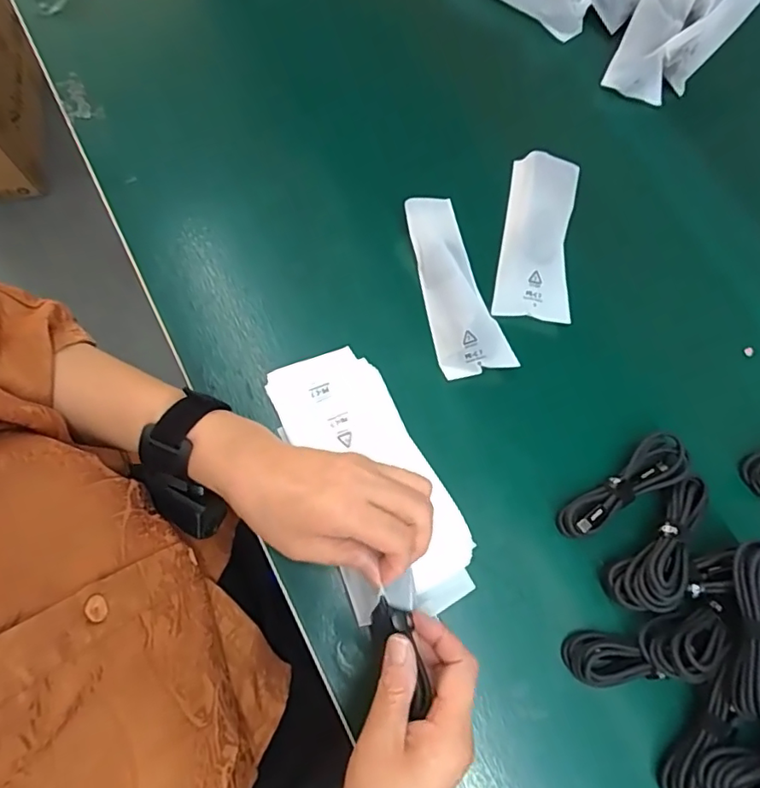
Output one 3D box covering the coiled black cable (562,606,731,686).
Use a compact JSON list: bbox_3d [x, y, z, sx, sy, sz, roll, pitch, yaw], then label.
[{"bbox_3d":[0.187,0.180,0.376,0.109,0.030,0.038,-11,73,-6],"label":"coiled black cable"}]

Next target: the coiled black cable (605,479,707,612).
[{"bbox_3d":[0.212,0.110,0.391,0.039,0.028,0.109,42,75,11],"label":"coiled black cable"}]

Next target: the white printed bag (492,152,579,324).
[{"bbox_3d":[0.137,-0.139,0.470,0.061,0.015,0.152,9,72,0],"label":"white printed bag"}]

